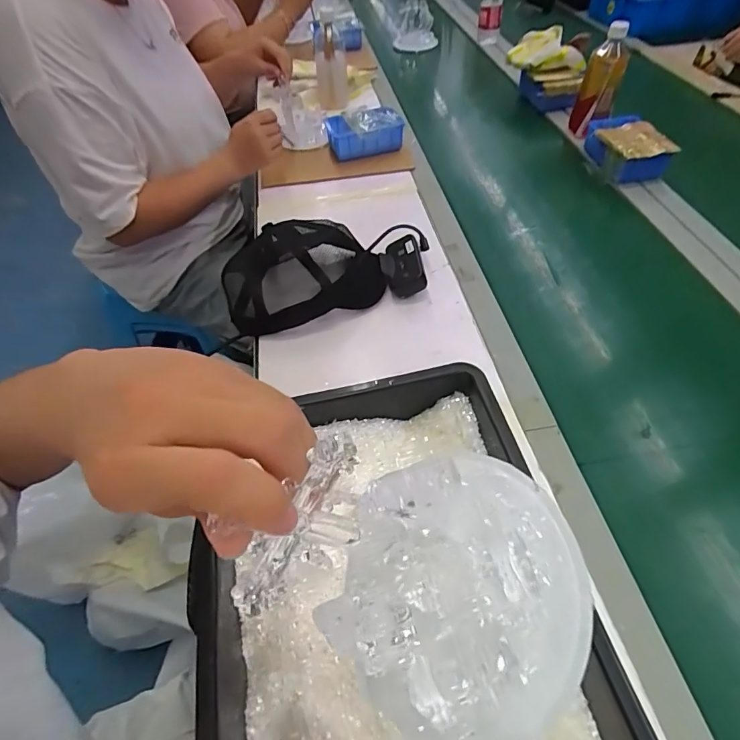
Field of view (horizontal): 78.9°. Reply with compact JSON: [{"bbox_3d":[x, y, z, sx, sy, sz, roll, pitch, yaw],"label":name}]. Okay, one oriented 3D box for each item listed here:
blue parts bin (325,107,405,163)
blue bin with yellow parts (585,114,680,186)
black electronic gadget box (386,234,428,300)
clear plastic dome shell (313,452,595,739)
[{"bbox_3d":[-0.011,-0.477,0.910,0.152,0.058,0.103,-2,51,1],"label":"blue parts bin"},{"bbox_3d":[0.466,-0.395,0.812,0.113,0.063,0.140,-8,51,-4],"label":"blue bin with yellow parts"},{"bbox_3d":[0.051,-0.152,0.662,0.049,0.040,0.098,-5,51,-1],"label":"black electronic gadget box"},{"bbox_3d":[0.038,0.100,0.211,0.107,0.047,0.118,13,52,13],"label":"clear plastic dome shell"}]

